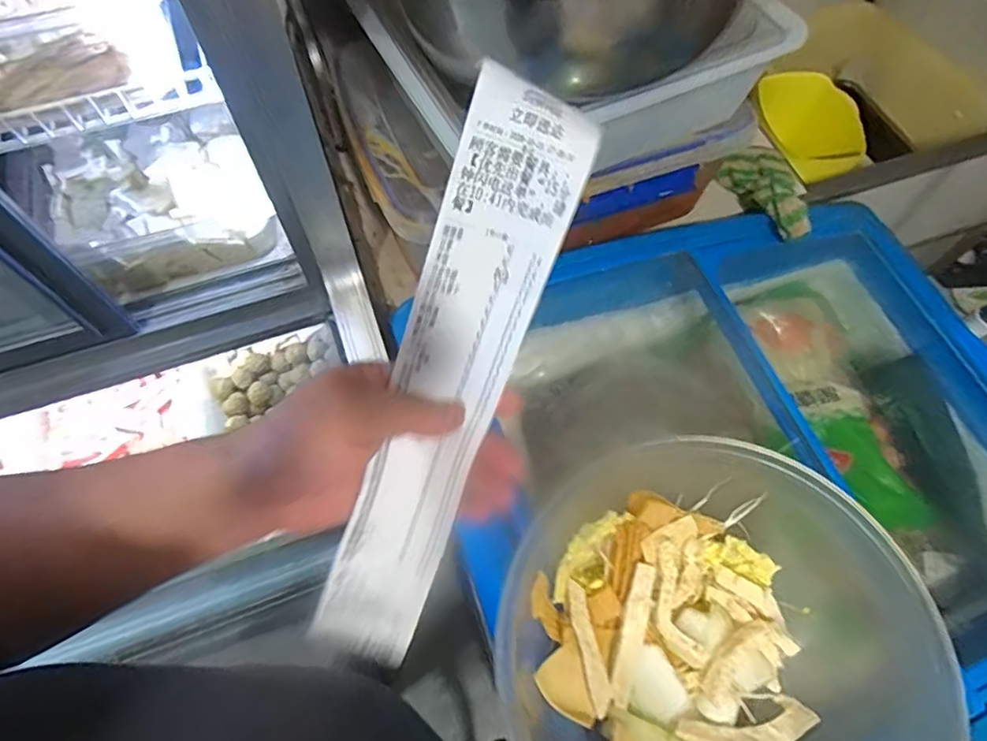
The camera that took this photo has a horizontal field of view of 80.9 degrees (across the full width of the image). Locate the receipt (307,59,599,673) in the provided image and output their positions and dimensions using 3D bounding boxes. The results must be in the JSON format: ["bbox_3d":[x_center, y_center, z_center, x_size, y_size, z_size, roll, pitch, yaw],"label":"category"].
[{"bbox_3d":[-0.027,0.022,0.285,0.051,0.031,0.300,23,109,11],"label":"receipt"}]

